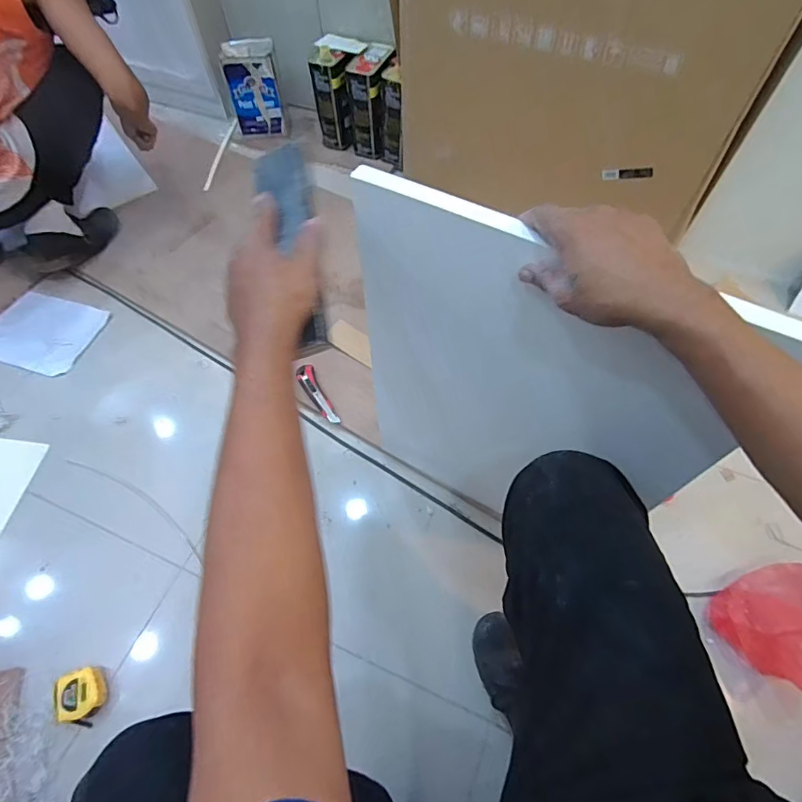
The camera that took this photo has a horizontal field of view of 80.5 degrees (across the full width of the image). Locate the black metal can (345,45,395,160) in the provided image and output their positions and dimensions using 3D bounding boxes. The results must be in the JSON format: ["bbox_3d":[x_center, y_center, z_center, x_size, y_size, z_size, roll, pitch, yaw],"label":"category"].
[{"bbox_3d":[-0.081,-0.882,1.421,0.128,0.265,0.142,22,62,13],"label":"black metal can"}]

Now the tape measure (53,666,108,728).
[{"bbox_3d":[-0.521,0.484,0.773,0.072,0.039,0.081,-16,61,-8],"label":"tape measure"}]

